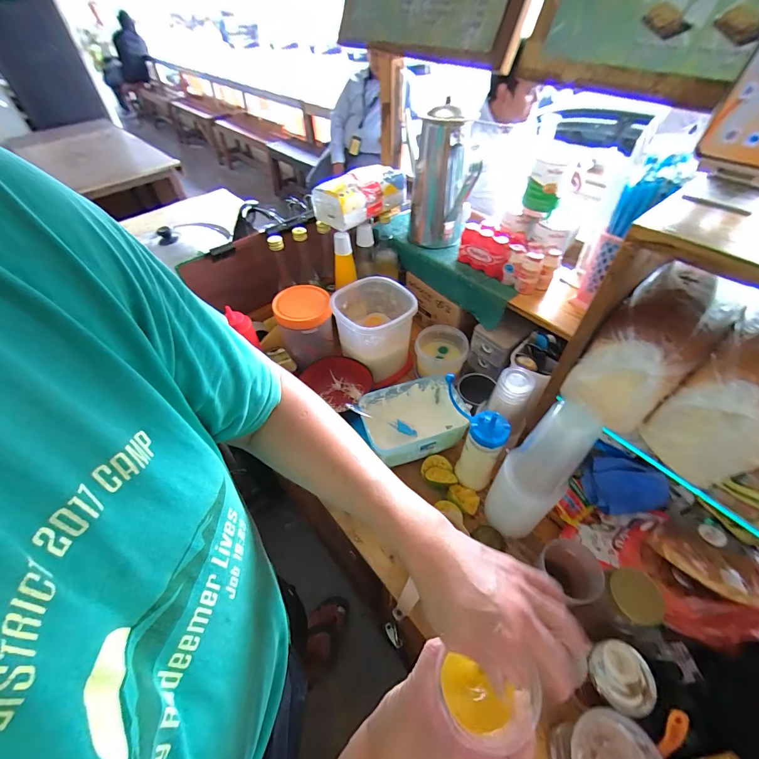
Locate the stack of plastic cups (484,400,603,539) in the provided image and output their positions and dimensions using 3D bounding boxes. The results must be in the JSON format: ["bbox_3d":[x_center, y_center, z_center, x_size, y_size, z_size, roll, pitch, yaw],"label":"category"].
[{"bbox_3d":[0.229,0.149,0.536,0.089,0.301,0.075,24,55,21],"label":"stack of plastic cups"}]

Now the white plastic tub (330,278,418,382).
[{"bbox_3d":[-0.012,-0.120,0.820,0.176,0.147,0.179,-2,50,1],"label":"white plastic tub"}]

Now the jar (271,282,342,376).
[{"bbox_3d":[-0.168,-0.123,0.819,0.123,0.126,0.134,-15,51,-10],"label":"jar"}]

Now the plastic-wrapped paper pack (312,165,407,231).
[{"bbox_3d":[-0.044,-0.418,0.799,0.191,0.078,0.107,-37,57,-25],"label":"plastic-wrapped paper pack"}]

